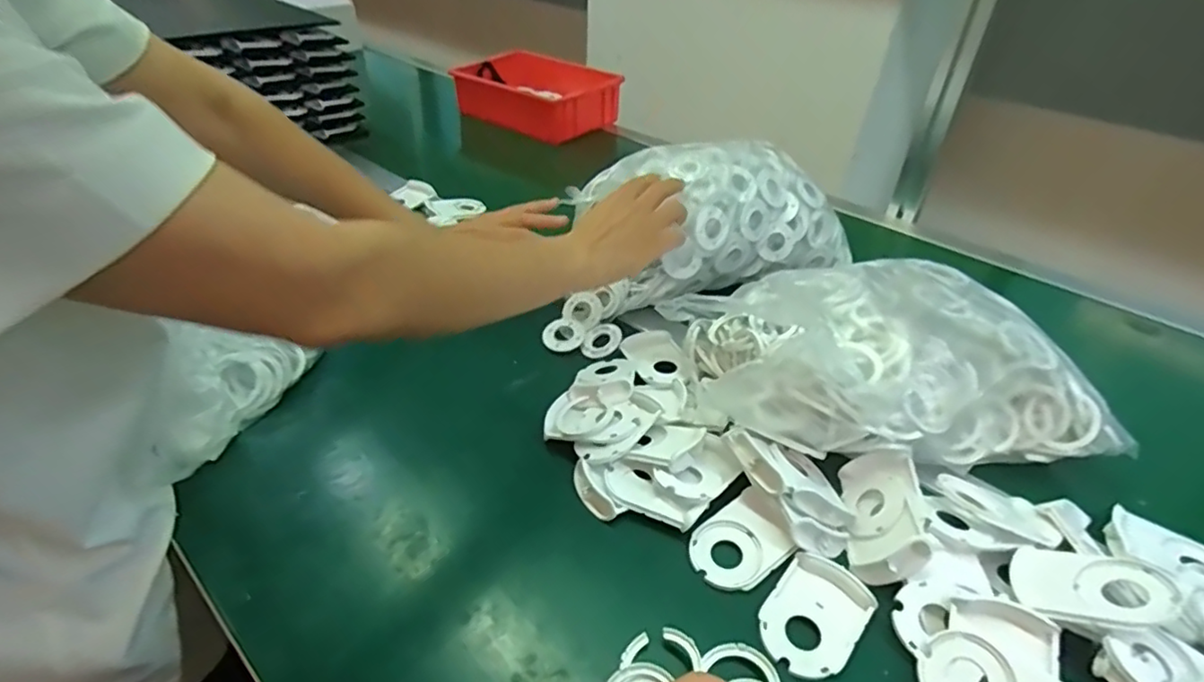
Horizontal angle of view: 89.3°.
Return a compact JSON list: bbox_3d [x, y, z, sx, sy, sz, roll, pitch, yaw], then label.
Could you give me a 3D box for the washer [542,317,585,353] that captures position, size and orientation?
[{"bbox_3d":[-0.041,-0.007,0.650,0.044,0.008,0.045,-3,42,3],"label":"washer"}]

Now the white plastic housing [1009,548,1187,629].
[{"bbox_3d":[0.319,0.161,0.397,0.084,0.009,0.063,2,32,45],"label":"white plastic housing"}]

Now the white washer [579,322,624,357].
[{"bbox_3d":[-0.001,0.000,0.640,0.045,0.004,0.038,-31,55,-4],"label":"white washer"}]

